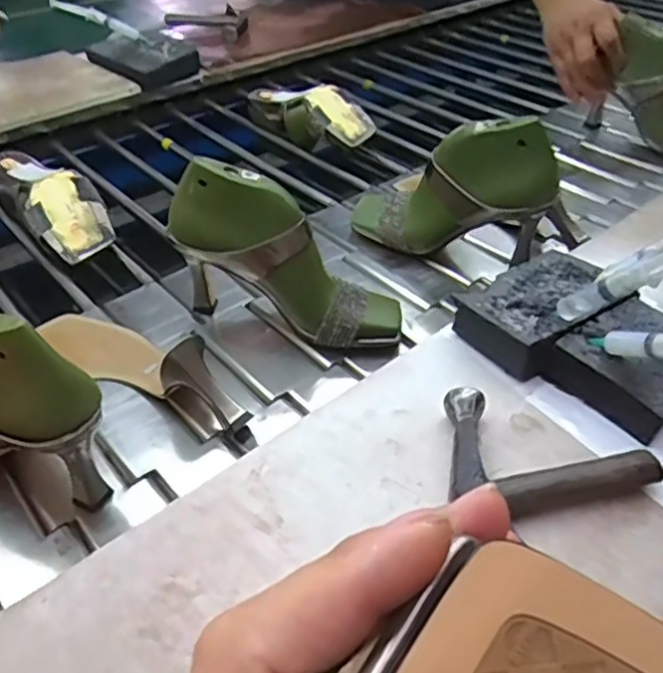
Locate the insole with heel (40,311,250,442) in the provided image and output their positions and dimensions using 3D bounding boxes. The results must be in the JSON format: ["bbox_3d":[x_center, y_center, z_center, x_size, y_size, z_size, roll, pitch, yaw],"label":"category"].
[{"bbox_3d":[-0.166,0.008,0.575,0.247,0.061,0.064,22,44,25],"label":"insole with heel"}]

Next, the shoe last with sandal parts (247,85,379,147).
[{"bbox_3d":[-0.034,-0.323,0.966,0.077,0.073,0.224,-31,47,-30],"label":"shoe last with sandal parts"}]

